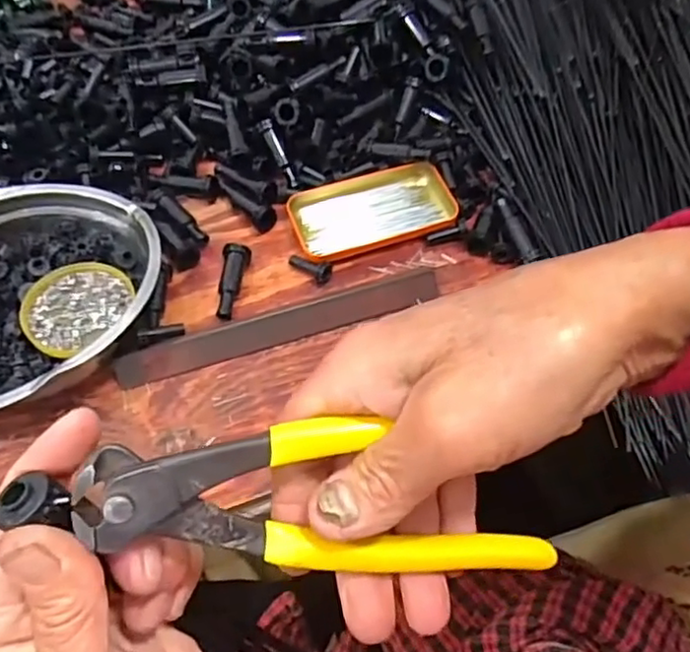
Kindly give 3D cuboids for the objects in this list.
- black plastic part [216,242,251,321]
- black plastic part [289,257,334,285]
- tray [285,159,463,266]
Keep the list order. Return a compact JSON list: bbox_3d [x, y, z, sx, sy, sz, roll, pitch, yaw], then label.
[{"bbox_3d":[-0.093,-0.038,0.532,0.022,0.020,0.063,1,58,1],"label":"black plastic part"},{"bbox_3d":[-0.029,-0.052,0.544,0.041,0.016,0.016,39,66,22],"label":"black plastic part"},{"bbox_3d":[0.023,-0.105,0.583,0.142,0.026,0.076,-15,59,-9],"label":"tray"}]

